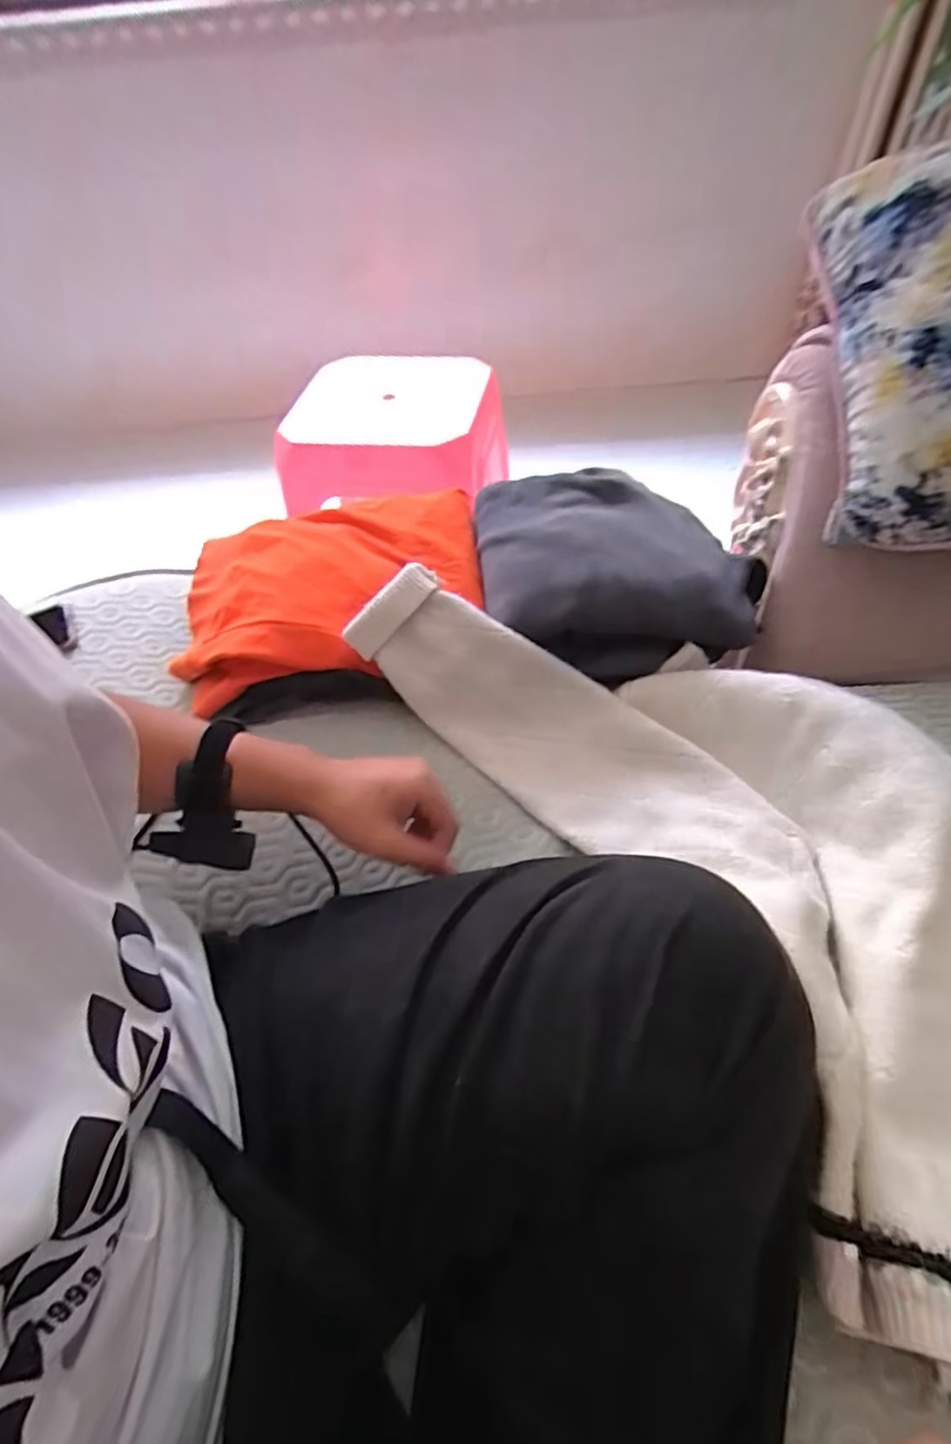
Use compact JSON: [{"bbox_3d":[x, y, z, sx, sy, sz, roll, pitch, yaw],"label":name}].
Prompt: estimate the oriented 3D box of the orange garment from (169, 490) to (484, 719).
[{"bbox_3d":[-0.152,-0.132,0.672,0.308,0.087,0.216,-6,50,-1],"label":"orange garment"}]

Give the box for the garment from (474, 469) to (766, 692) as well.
[{"bbox_3d":[0.151,-0.160,0.652,0.285,0.082,0.218,-7,51,-2],"label":"garment"}]

